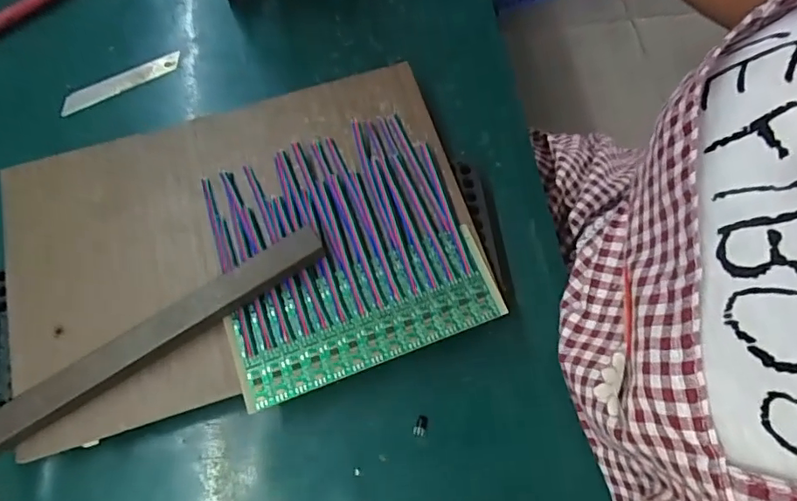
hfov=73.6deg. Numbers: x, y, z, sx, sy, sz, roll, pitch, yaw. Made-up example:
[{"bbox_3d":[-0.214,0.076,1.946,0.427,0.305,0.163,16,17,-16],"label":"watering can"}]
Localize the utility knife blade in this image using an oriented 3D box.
[{"bbox_3d":[-0.229,-0.140,0.439,0.100,0.004,0.020,-28,71,-10],"label":"utility knife blade"}]

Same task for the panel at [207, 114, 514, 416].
[{"bbox_3d":[-0.038,-0.004,0.345,0.161,0.009,0.158,-20,69,-7],"label":"panel"}]

